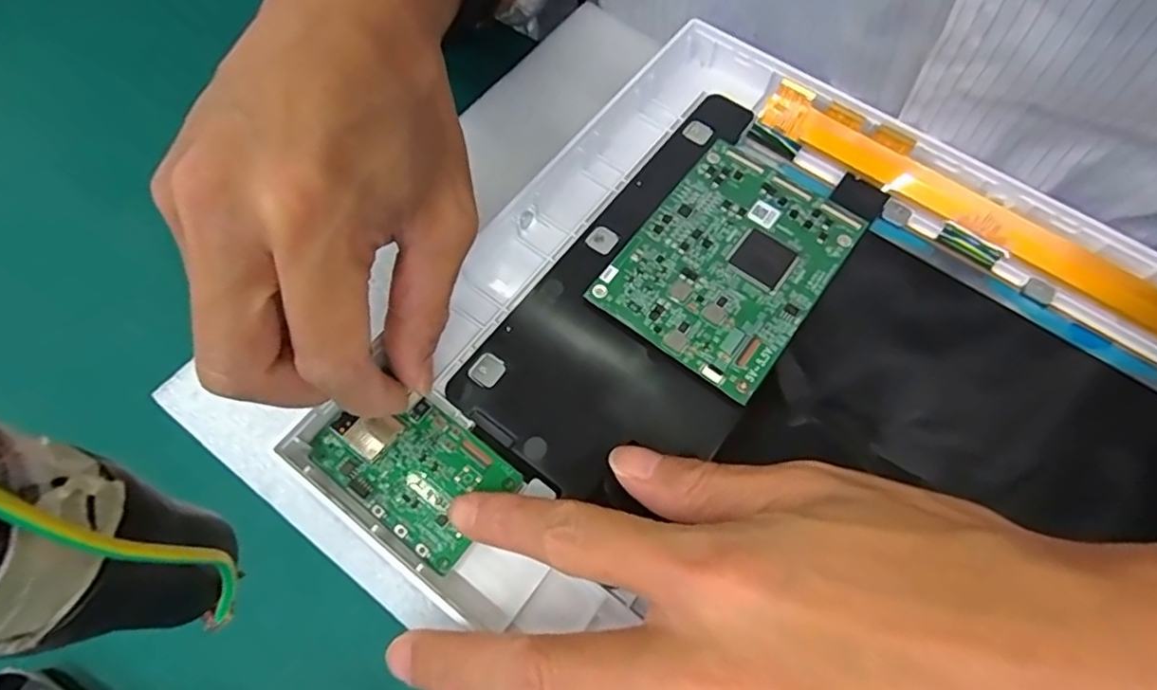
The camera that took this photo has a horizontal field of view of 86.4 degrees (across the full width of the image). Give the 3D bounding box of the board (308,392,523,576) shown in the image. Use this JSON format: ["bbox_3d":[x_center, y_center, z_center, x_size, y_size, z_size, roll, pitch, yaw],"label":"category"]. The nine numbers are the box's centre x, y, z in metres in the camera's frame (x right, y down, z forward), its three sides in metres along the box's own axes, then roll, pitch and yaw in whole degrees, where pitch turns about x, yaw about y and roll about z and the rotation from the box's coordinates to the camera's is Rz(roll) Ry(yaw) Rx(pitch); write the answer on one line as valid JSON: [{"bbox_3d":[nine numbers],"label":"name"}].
[{"bbox_3d":[-0.055,0.039,0.205,0.062,0.005,0.039,35,71,16],"label":"board"}]

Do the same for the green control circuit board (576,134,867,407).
[{"bbox_3d":[0.057,-0.033,0.235,0.069,0.006,0.092,35,71,15],"label":"green control circuit board"}]

